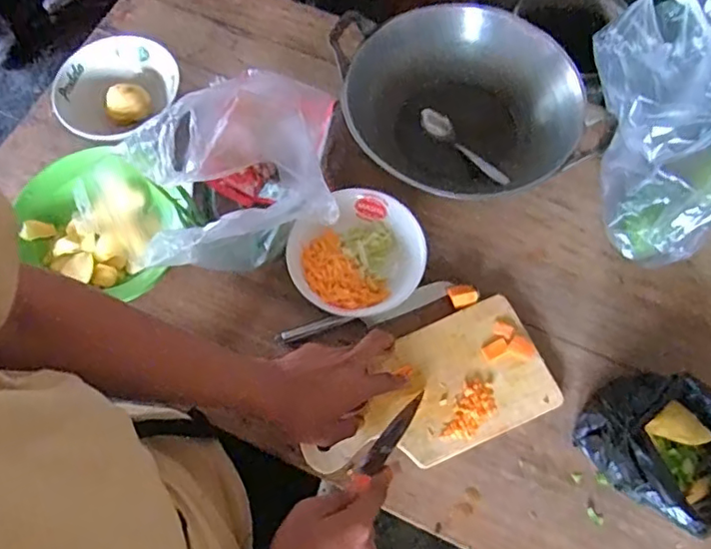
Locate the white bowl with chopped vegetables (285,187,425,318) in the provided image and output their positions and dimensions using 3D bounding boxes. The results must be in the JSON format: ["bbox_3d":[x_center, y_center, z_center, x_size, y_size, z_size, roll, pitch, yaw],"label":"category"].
[{"bbox_3d":[0.003,-0.018,0.687,0.154,0.051,0.145,0,67,0],"label":"white bowl with chopped vegetables"}]

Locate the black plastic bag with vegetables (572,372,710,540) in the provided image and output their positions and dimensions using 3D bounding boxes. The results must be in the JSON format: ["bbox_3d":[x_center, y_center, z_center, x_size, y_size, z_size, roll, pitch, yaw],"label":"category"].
[{"bbox_3d":[0.320,0.171,0.586,0.142,0.106,0.148,-18,69,-7],"label":"black plastic bag with vegetables"}]

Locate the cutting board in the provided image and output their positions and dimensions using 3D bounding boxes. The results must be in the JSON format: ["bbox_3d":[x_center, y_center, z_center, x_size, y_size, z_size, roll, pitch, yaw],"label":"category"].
[{"bbox_3d":[0.078,0.135,0.650,0.276,0.014,0.140,-22,69,-9],"label":"cutting board"}]

